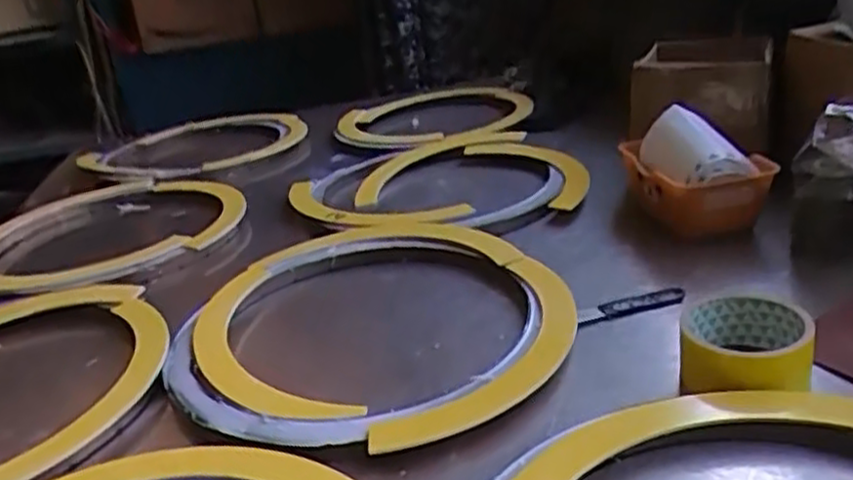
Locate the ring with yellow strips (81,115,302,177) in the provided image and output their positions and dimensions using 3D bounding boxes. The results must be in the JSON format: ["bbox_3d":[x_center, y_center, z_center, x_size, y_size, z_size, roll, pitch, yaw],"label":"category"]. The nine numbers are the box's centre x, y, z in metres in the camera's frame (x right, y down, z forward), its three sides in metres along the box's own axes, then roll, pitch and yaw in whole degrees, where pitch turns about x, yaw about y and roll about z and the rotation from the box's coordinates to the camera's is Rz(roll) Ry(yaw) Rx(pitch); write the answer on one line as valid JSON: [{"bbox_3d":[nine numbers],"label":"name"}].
[{"bbox_3d":[-0.386,-0.164,1.259,0.349,0.019,0.304,14,30,38],"label":"ring with yellow strips"}]

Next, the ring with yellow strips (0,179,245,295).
[{"bbox_3d":[-0.407,-0.017,0.957,0.332,0.029,0.324,-7,22,3],"label":"ring with yellow strips"}]

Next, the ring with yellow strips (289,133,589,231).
[{"bbox_3d":[0.010,-0.075,0.946,0.356,0.028,0.312,-4,22,10],"label":"ring with yellow strips"}]

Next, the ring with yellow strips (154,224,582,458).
[{"bbox_3d":[-0.060,0.061,0.663,0.324,0.016,0.371,-16,23,-20],"label":"ring with yellow strips"}]

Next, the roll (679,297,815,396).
[{"bbox_3d":[0.223,0.076,0.533,0.083,0.042,0.085,-2,22,15],"label":"roll"}]

